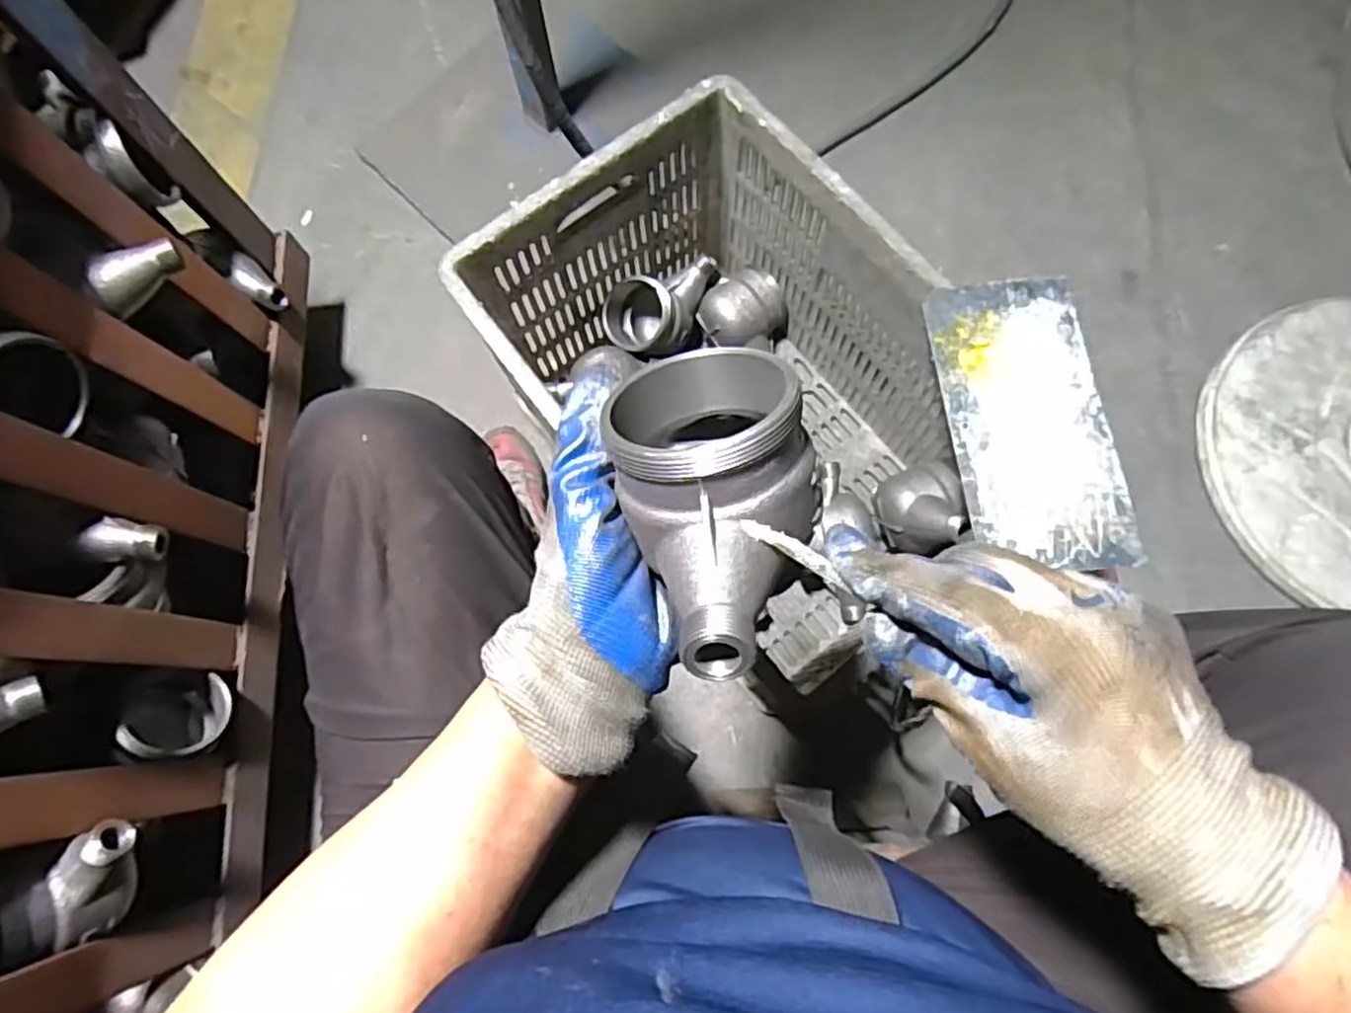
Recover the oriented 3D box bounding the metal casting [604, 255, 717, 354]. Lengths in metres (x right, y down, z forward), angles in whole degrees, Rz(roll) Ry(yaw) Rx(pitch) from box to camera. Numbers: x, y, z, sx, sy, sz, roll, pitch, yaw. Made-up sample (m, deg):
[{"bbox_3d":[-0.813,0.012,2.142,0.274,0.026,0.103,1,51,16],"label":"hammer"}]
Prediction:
[{"bbox_3d":[-0.013,-0.204,0.789,0.127,0.078,0.082,-12,76,-2],"label":"metal casting"}]

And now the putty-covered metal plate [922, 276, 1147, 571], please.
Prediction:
[{"bbox_3d":[0.266,-0.066,0.553,0.116,0.011,0.228,-6,76,-1],"label":"putty-covered metal plate"}]

